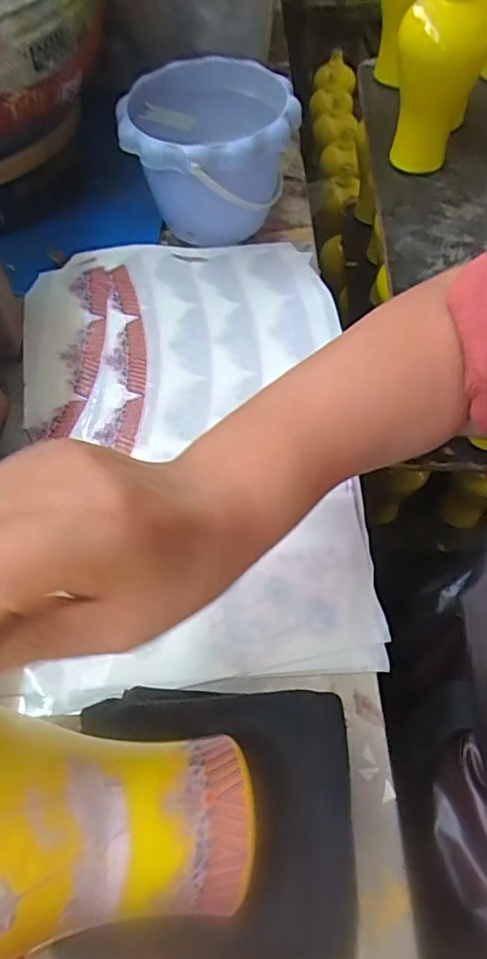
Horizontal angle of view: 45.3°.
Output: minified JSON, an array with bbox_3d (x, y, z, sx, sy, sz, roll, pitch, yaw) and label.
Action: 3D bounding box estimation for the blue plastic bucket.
[{"bbox_3d":[-0.030,-0.299,0.557,0.149,0.117,0.152,-7,59,0],"label":"blue plastic bucket"}]

